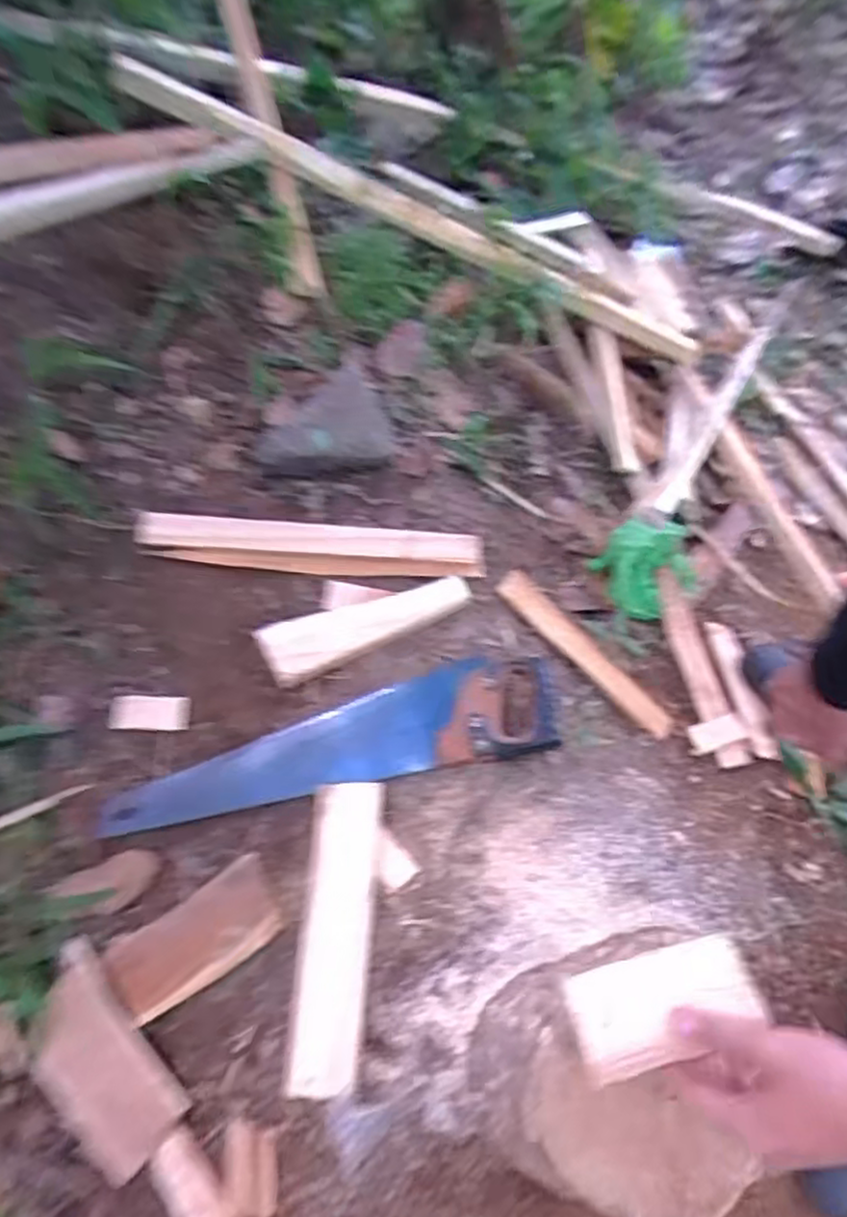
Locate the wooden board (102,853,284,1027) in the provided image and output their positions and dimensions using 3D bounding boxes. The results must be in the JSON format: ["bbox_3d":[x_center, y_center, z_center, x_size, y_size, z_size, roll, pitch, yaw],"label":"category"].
[{"bbox_3d":[-0.235,0.341,0.757,0.189,0.019,0.083,-34,65,2],"label":"wooden board"}]

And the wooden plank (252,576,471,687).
[{"bbox_3d":[-0.062,0.014,0.859,0.250,0.017,0.066,-21,89,-18],"label":"wooden plank"}]

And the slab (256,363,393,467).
[{"bbox_3d":[-0.108,-0.215,0.908,0.123,0.051,0.190,46,62,-10],"label":"slab"}]

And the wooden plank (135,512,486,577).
[{"bbox_3d":[-0.128,-0.074,0.892,0.410,0.022,0.060,3,63,-10],"label":"wooden plank"}]

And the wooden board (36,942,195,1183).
[{"bbox_3d":[-0.331,0.462,0.751,0.205,0.018,0.119,44,97,22],"label":"wooden board"}]

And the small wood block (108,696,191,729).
[{"bbox_3d":[-0.307,0.117,0.827,0.084,0.018,0.040,-1,77,-2],"label":"small wood block"}]

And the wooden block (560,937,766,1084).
[{"bbox_3d":[0.163,0.270,0.503,0.121,0.025,0.064,-16,47,0],"label":"wooden block"}]

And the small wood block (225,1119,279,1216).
[{"bbox_3d":[-0.160,0.522,0.690,0.045,0.016,0.074,-8,71,12],"label":"small wood block"}]

